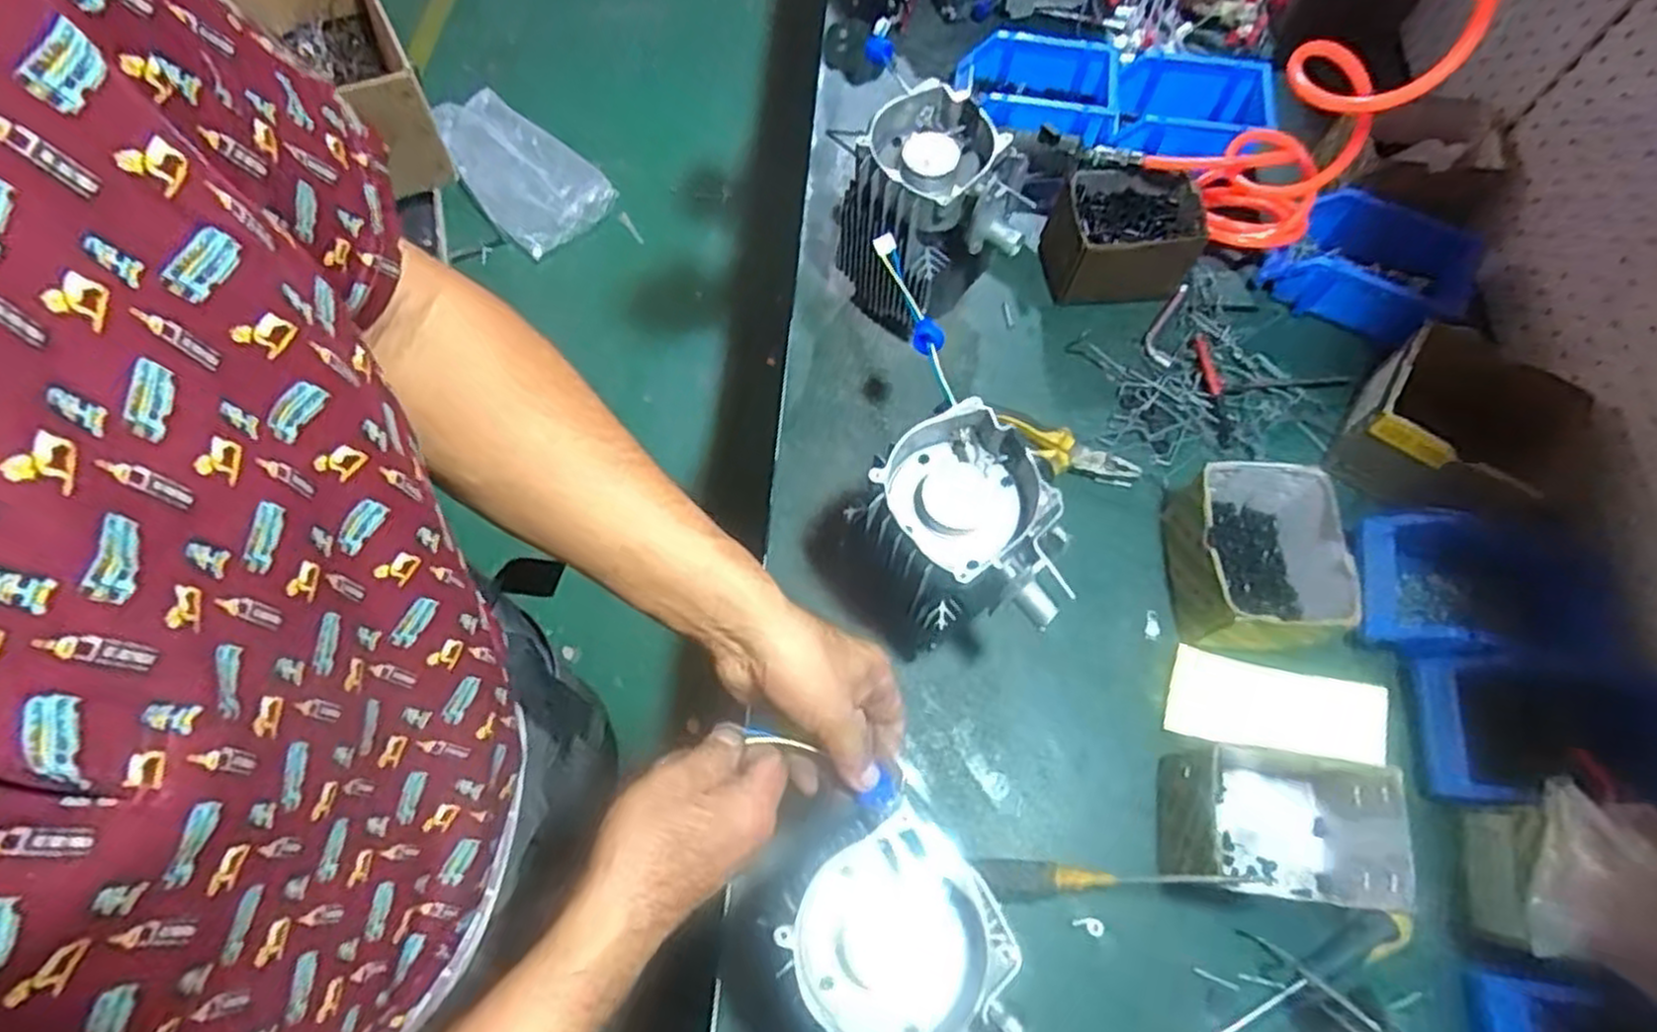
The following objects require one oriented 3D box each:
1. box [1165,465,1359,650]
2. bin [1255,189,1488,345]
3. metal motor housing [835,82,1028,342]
[{"bbox_3d":[0.377,0.038,0.705,0.122,0.088,0.149,2,68,2],"label":"box"},{"bbox_3d":[0.568,-0.264,0.835,0.176,0.072,0.121,29,71,11],"label":"bin"},{"bbox_3d":[0.092,-0.262,0.768,0.152,0.209,0.187,-5,68,-1],"label":"metal motor housing"}]

